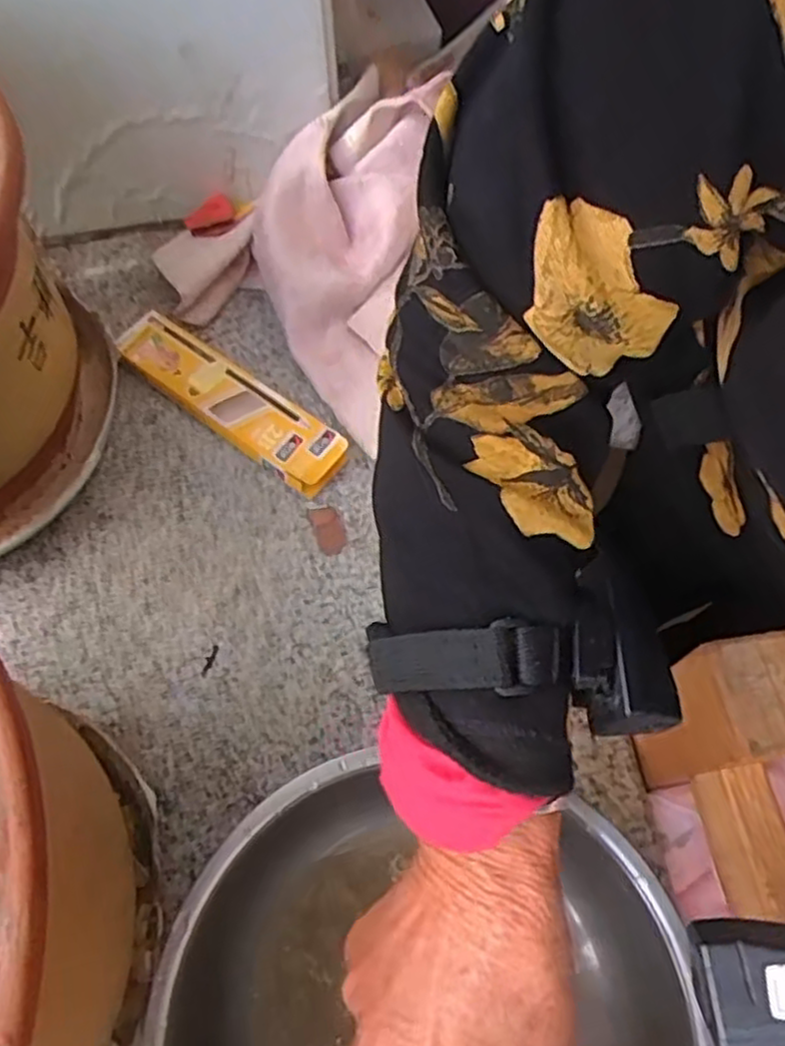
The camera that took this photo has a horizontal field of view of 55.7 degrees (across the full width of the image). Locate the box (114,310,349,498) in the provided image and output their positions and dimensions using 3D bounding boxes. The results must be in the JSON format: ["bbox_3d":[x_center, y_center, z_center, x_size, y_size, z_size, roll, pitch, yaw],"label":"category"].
[{"bbox_3d":[-0.134,-0.100,0.603,0.223,0.025,0.053,35,70,16],"label":"box"}]

